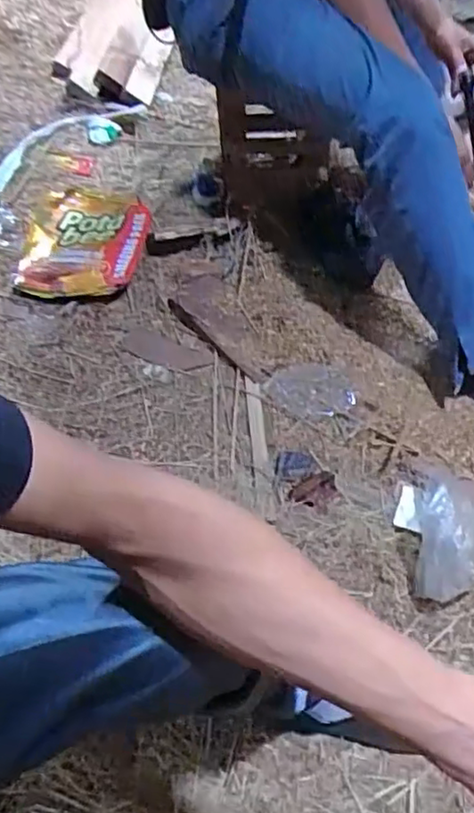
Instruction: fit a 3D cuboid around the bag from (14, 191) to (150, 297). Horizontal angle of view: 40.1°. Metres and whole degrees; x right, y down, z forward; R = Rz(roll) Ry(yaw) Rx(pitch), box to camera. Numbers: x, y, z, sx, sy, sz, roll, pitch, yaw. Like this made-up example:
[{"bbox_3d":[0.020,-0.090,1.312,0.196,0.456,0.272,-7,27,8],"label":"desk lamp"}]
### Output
[{"bbox_3d":[-0.288,-0.312,1.236,0.207,0.040,0.279,9,52,1],"label":"bag"}]

